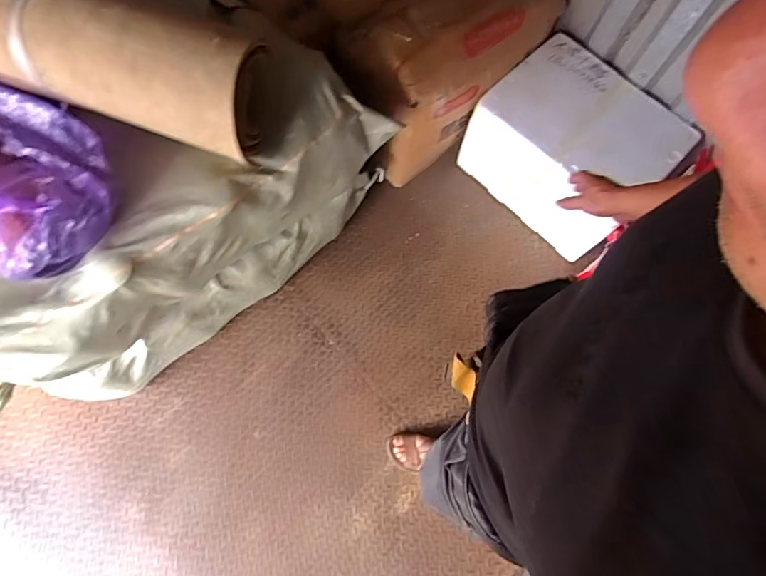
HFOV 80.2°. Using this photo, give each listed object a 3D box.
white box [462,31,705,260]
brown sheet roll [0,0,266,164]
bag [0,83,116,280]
[{"bbox_3d":[0.591,-0.447,1.480,0.550,0.358,0.380,42,75,14],"label":"white box"},{"bbox_3d":[-0.632,-0.512,0.964,0.759,0.279,0.230,15,73,3],"label":"brown sheet roll"},{"bbox_3d":[-0.852,-0.307,0.982,0.637,0.199,0.335,40,75,10],"label":"bag"}]

